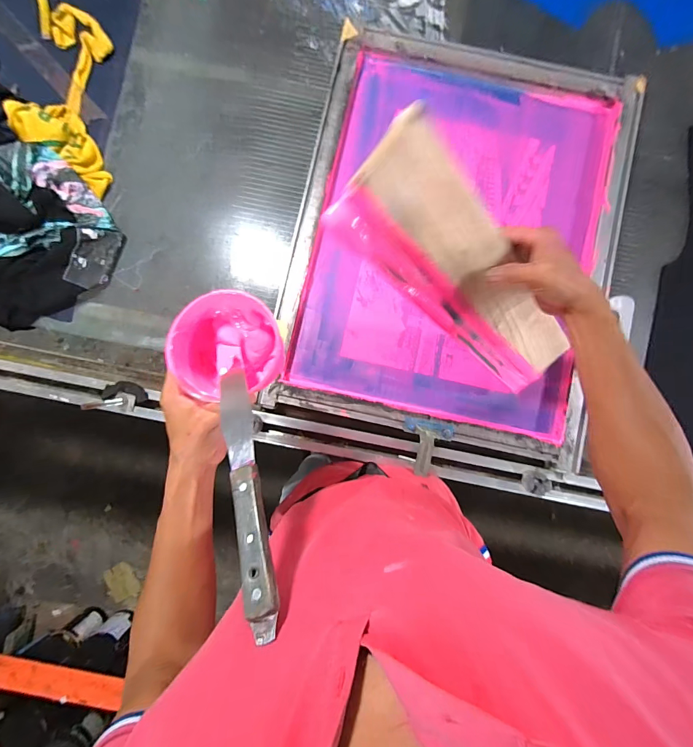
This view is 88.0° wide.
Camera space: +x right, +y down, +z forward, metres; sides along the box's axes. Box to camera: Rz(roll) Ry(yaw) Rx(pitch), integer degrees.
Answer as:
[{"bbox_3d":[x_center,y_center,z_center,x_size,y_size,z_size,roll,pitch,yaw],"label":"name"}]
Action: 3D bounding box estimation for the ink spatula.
[{"bbox_3d":[-0.094,0.072,0.323,0.028,0.017,0.278,-22,53,1],"label":"ink spatula"}]

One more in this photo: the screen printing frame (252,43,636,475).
[{"bbox_3d":[0.195,-0.244,0.664,0.554,0.044,0.716,11,87,3],"label":"screen printing frame"}]

